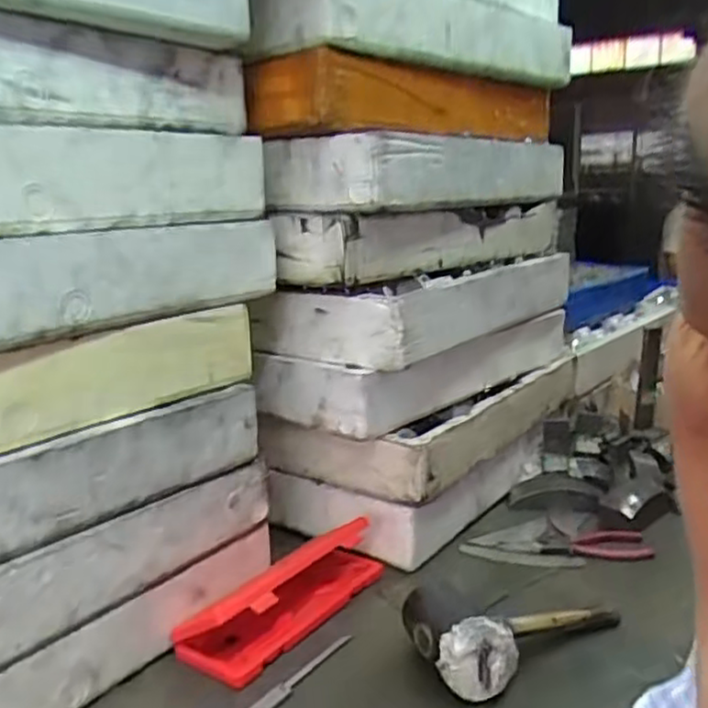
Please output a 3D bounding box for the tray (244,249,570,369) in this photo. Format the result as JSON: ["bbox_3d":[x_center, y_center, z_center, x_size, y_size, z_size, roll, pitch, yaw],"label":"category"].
[{"bbox_3d":[0.132,-0.086,1.070,0.218,0.085,0.555,9,17,38],"label":"tray"}]

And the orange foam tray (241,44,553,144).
[{"bbox_3d":[0.100,-0.344,0.984,0.139,0.082,0.537,9,17,38],"label":"orange foam tray"}]

